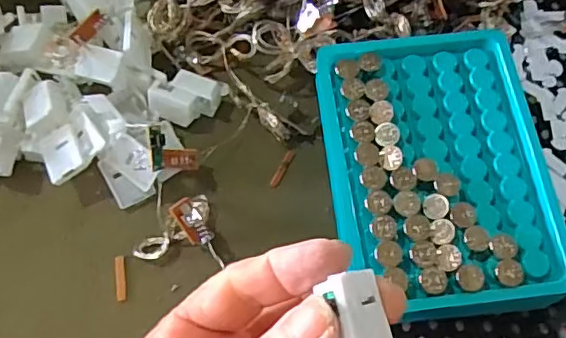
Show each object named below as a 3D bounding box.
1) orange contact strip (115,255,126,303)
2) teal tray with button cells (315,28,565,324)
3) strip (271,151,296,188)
[{"bbox_3d":[-0.079,0.053,0.273,0.004,0.004,0.022,-8,69,-5],"label":"orange contact strip"},{"bbox_3d":[0.071,0.001,0.269,0.097,0.034,0.136,-6,68,-4],"label":"teal tray with button cells"},{"bbox_3d":[0.000,0.000,0.295,0.004,0.004,0.023,25,70,8],"label":"strip"}]

